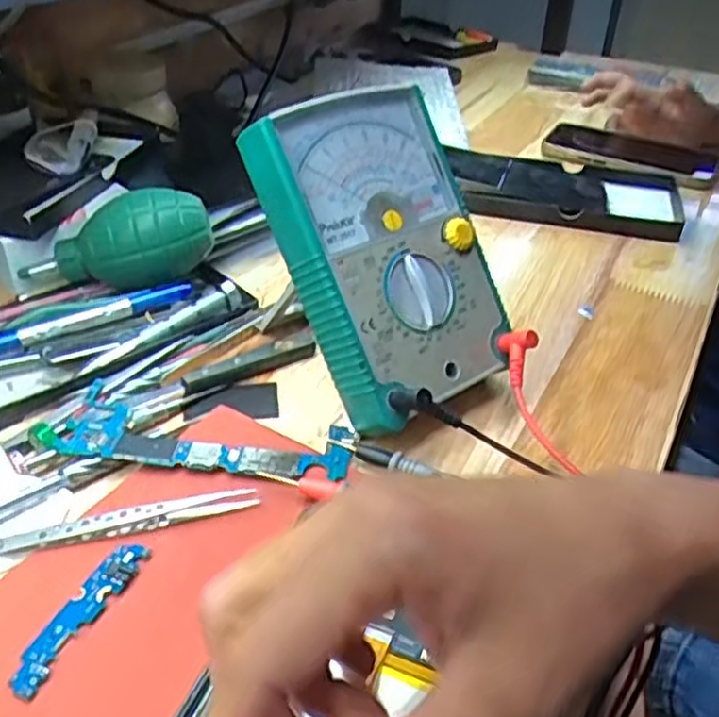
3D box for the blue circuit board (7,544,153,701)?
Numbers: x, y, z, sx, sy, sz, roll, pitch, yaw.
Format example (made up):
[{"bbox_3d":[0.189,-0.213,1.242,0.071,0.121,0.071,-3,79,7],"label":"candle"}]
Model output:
[{"bbox_3d":[-0.111,0.100,0.294,0.015,0.004,0.072,17,39,18],"label":"blue circuit board"}]

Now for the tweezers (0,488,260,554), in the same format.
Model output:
[{"bbox_3d":[-0.111,0.073,0.327,0.130,0.009,0.007,-7,38,-13],"label":"tweezers"}]

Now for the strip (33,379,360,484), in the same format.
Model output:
[{"bbox_3d":[-0.081,0.039,0.378,0.156,0.008,0.053,8,37,7],"label":"strip"}]

